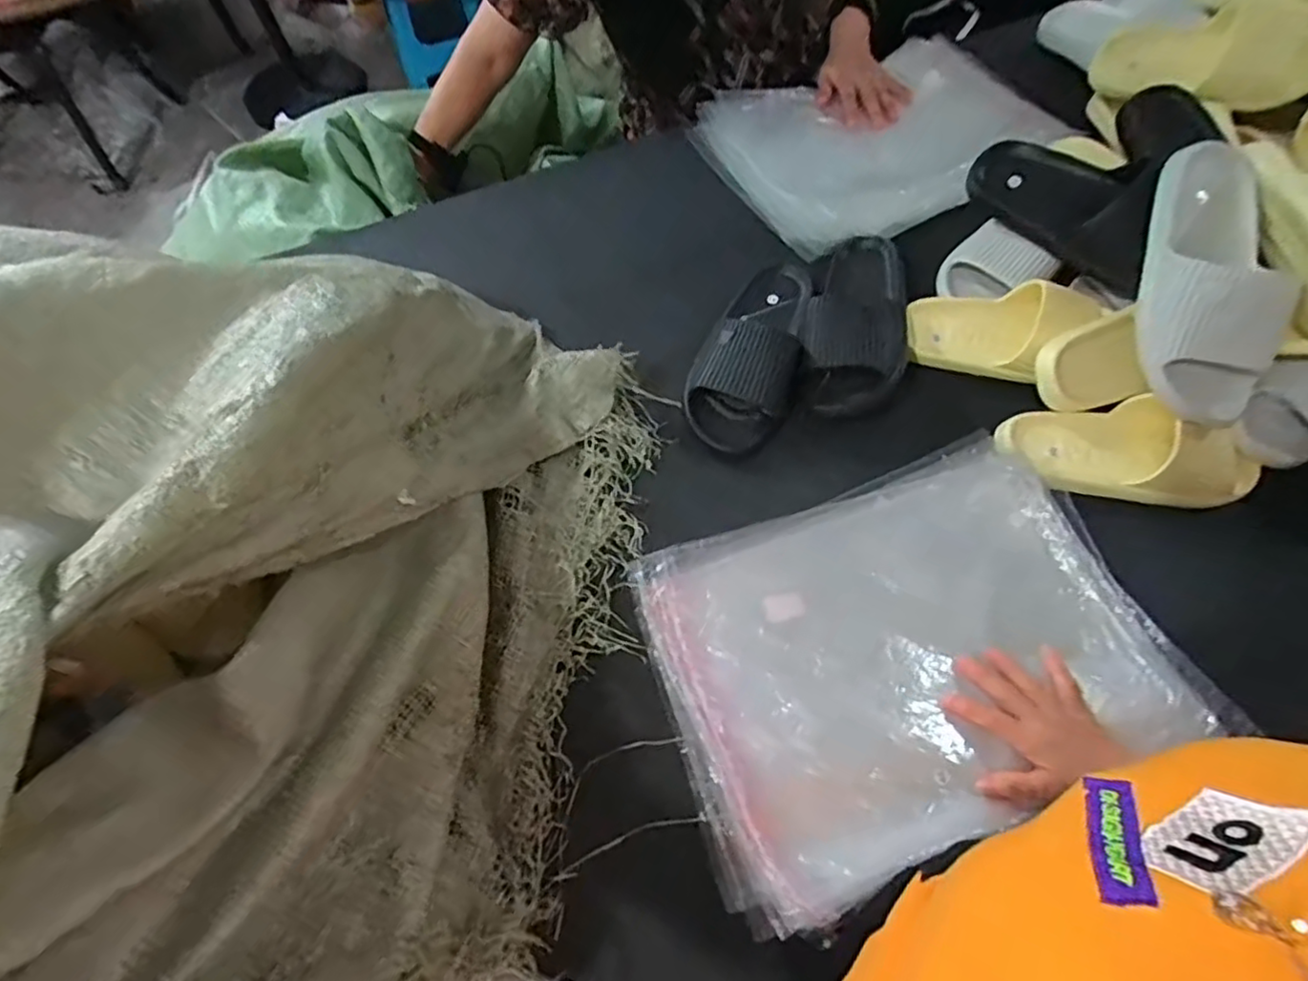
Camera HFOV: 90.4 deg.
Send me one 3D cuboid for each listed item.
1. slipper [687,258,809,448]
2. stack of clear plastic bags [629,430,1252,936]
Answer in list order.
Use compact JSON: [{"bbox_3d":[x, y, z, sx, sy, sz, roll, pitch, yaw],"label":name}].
[{"bbox_3d":[0.112,-0.167,0.736,0.113,0.062,0.264,14,64,10],"label":"slipper"},{"bbox_3d":[0.222,0.131,0.574,0.417,0.041,0.307,-20,64,-8],"label":"stack of clear plastic bags"}]

